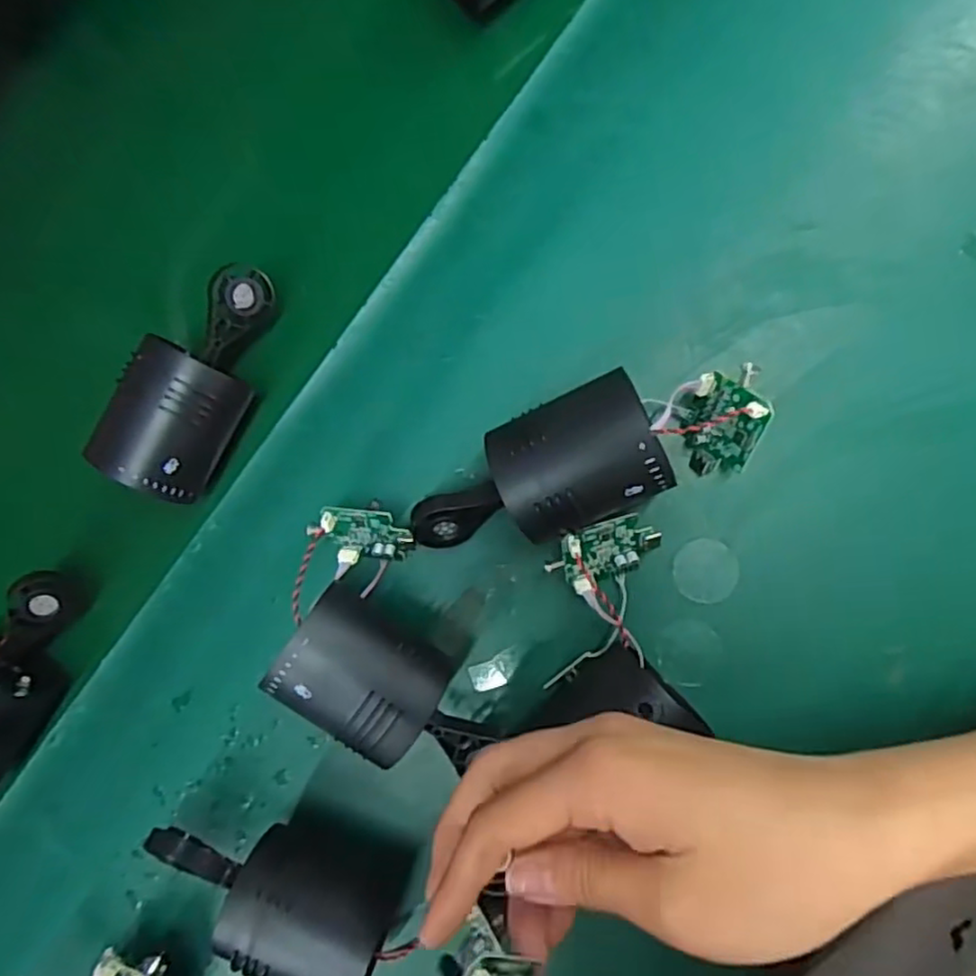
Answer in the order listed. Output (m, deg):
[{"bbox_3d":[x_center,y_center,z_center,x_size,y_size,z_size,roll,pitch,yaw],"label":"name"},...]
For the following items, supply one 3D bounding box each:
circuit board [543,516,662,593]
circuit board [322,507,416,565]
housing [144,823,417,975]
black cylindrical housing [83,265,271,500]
[{"bbox_3d":[0.052,0.029,0.303,0.049,0.008,0.033,-14,128,-6],"label":"circuit board"},{"bbox_3d":[-0.056,0.022,0.317,0.038,0.035,0.008,-2,43,11],"label":"circuit board"},{"bbox_3d":[-0.097,0.177,0.305,0.113,0.058,0.052,16,92,6],"label":"housing"},{"bbox_3d":[-0.139,-0.053,0.328,0.048,0.042,0.116,28,93,6],"label":"black cylindrical housing"}]

